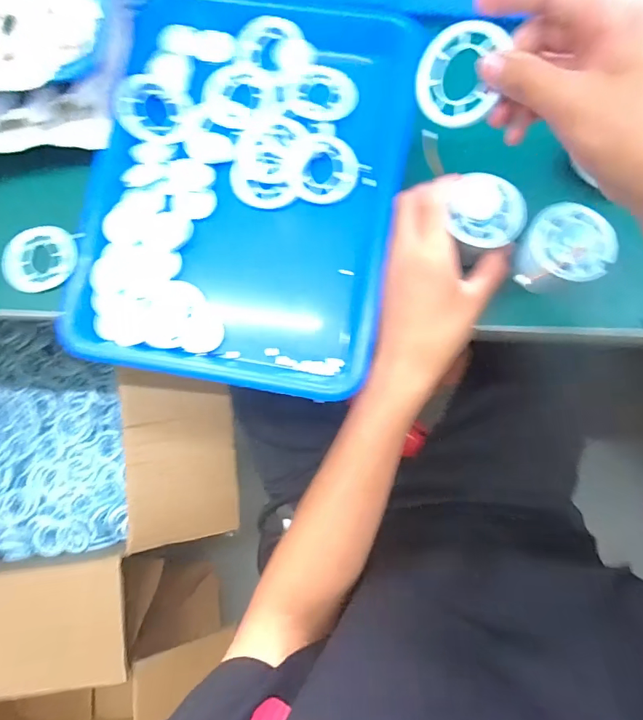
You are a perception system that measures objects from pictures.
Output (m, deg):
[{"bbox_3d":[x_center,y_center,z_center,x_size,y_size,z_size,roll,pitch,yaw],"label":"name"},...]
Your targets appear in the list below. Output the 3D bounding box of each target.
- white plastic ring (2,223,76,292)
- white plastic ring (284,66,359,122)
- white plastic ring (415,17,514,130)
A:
[{"bbox_3d":[-0.252,-0.092,0.385,0.063,0.013,0.056,-39,83,-2],"label":"white plastic ring"},{"bbox_3d":[0.000,-0.235,0.378,0.062,0.006,0.053,3,84,3],"label":"white plastic ring"},{"bbox_3d":[0.086,-0.183,0.276,0.053,0.005,0.058,9,107,32],"label":"white plastic ring"}]

